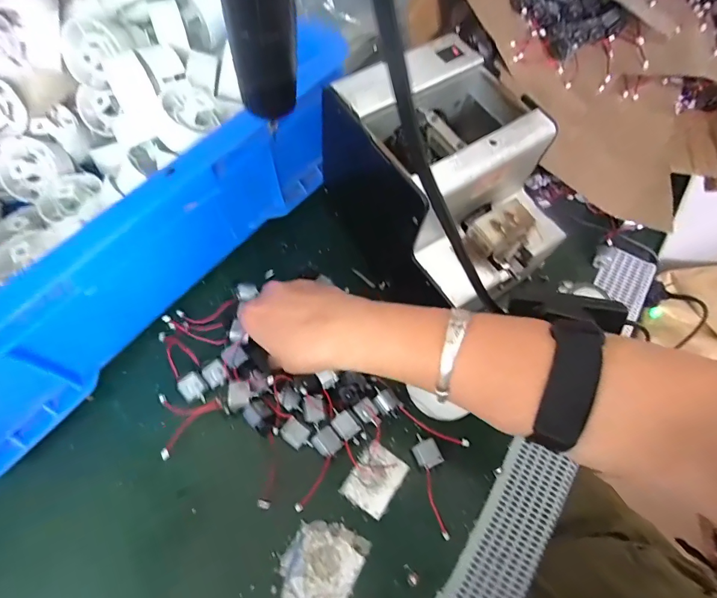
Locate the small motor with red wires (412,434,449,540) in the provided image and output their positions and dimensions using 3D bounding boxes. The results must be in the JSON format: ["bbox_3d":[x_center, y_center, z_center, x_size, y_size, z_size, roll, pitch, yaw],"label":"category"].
[{"bbox_3d":[0.060,0.141,0.316,0.019,0.017,0.072,-14,65,-8],"label":"small motor with red wires"}]

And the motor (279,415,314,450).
[{"bbox_3d":[-0.048,0.108,0.325,0.026,0.009,0.018,38,69,16],"label":"motor"}]

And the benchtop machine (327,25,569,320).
[{"bbox_3d":[0.074,-0.088,0.347,0.123,0.143,0.174,-30,68,-15],"label":"benchtop machine"}]

